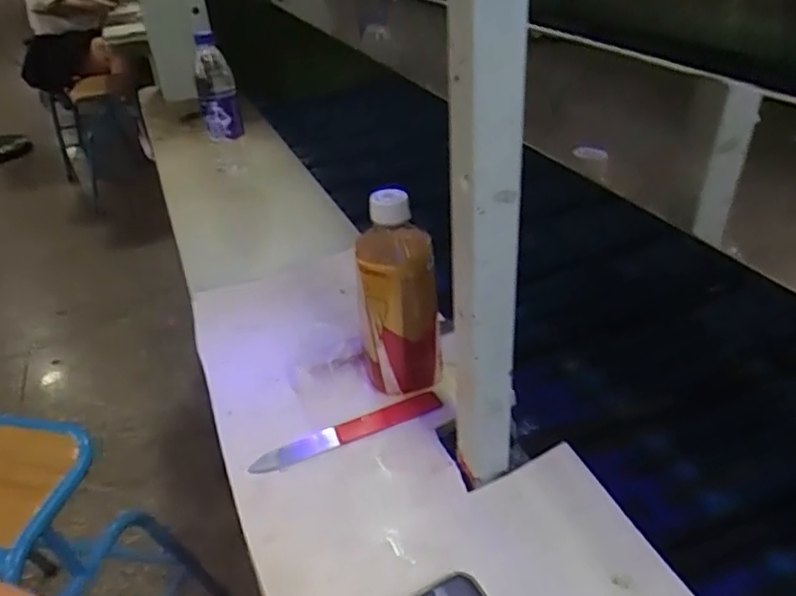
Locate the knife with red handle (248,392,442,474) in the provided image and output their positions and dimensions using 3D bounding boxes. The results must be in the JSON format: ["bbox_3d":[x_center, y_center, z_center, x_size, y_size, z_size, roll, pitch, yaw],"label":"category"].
[{"bbox_3d":[-0.042,0.116,0.545,0.167,0.006,0.025,-18,37,-16],"label":"knife with red handle"}]

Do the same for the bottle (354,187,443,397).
[{"bbox_3d":[0.000,0.002,0.544,0.066,0.178,0.059,-5,35,1],"label":"bottle"}]

